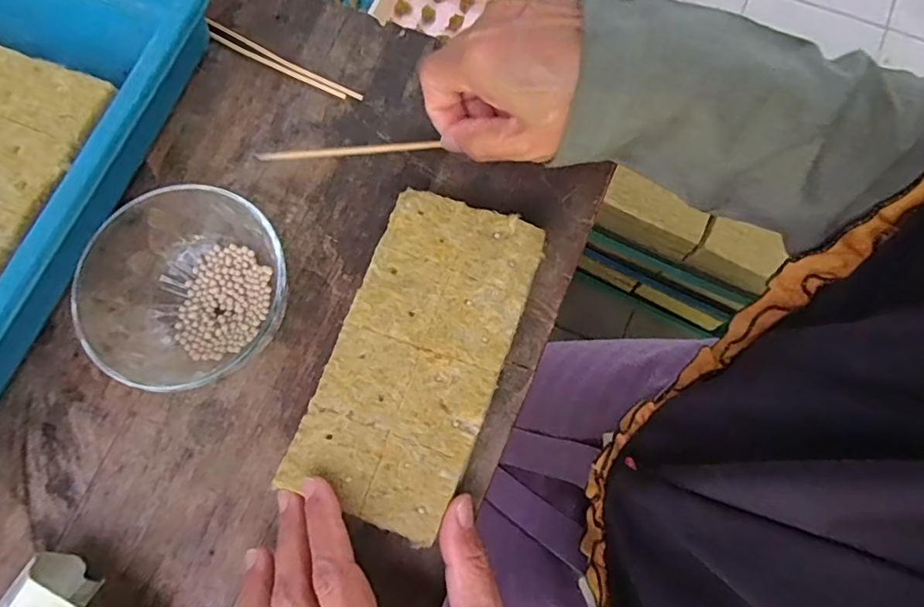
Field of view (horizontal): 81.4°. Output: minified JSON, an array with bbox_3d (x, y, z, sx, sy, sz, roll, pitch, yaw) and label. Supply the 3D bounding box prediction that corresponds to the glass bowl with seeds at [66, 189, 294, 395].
[{"bbox_3d":[-0.126,-0.008,0.255,0.090,0.046,0.081,-34,78,-6],"label":"glass bowl with seeds"}]

